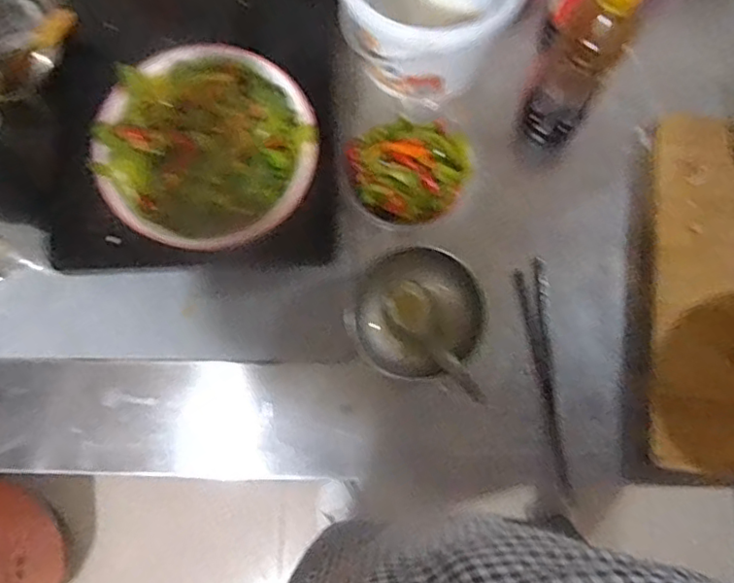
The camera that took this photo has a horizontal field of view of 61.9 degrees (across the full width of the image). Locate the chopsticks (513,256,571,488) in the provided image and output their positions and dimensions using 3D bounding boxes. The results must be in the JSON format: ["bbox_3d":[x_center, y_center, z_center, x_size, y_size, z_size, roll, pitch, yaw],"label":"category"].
[{"bbox_3d":[0.175,0.078,0.621,0.032,0.010,0.223,-2,78,1],"label":"chopsticks"}]

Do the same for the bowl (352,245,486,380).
[{"bbox_3d":[0.046,0.017,0.591,0.119,0.043,0.124,0,78,1],"label":"bowl"}]

